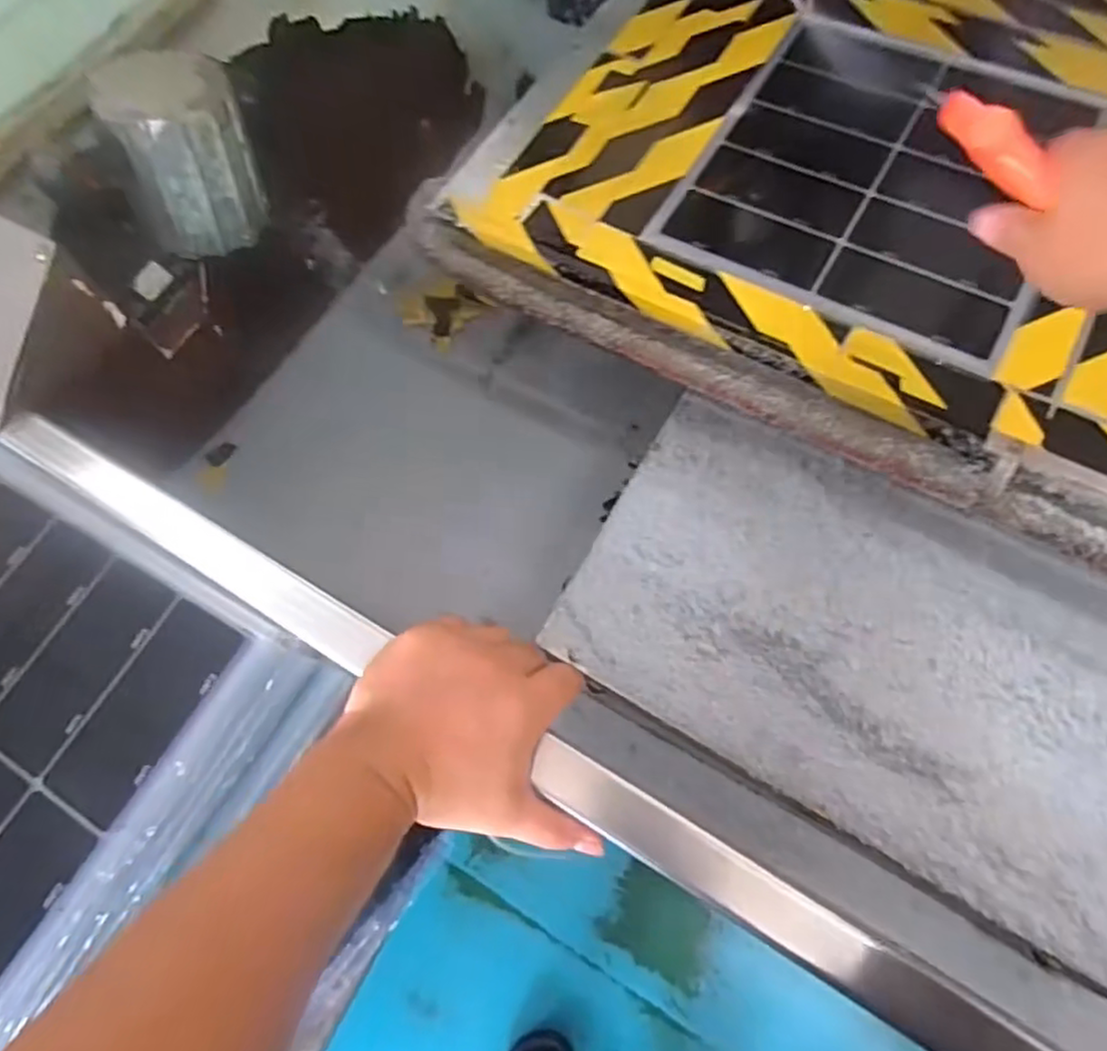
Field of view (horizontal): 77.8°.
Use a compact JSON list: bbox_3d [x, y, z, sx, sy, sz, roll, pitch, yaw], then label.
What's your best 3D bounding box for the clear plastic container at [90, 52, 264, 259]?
[{"bbox_3d":[-0.282,-0.290,0.542,0.087,0.117,0.083,-13,63,-4],"label":"clear plastic container"}]

